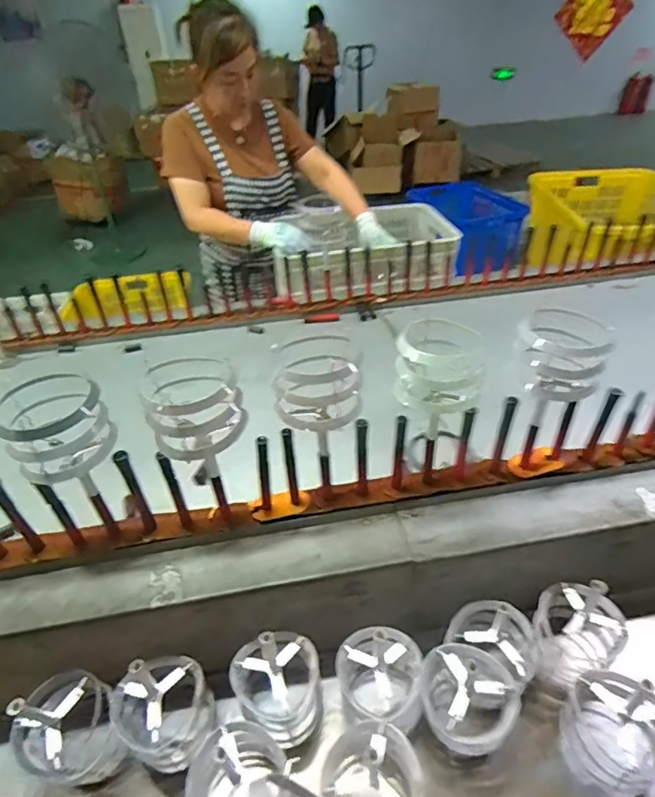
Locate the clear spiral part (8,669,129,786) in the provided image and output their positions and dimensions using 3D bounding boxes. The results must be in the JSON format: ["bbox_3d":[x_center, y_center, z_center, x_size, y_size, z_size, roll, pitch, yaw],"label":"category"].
[{"bbox_3d":[-0.337,0.412,0.630,0.113,0.172,0.107,-5,37,3],"label":"clear spiral part"}]

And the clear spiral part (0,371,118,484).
[{"bbox_3d":[-0.317,0.034,0.583,0.110,0.080,0.106,-27,41,-25],"label":"clear spiral part"}]

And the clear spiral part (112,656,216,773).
[{"bbox_3d":[-0.218,0.417,0.664,0.106,0.106,0.108,-5,37,3],"label":"clear spiral part"}]

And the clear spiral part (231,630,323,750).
[{"bbox_3d":[-0.066,0.402,0.679,0.112,0.116,0.100,-10,37,-4],"label":"clear spiral part"}]

